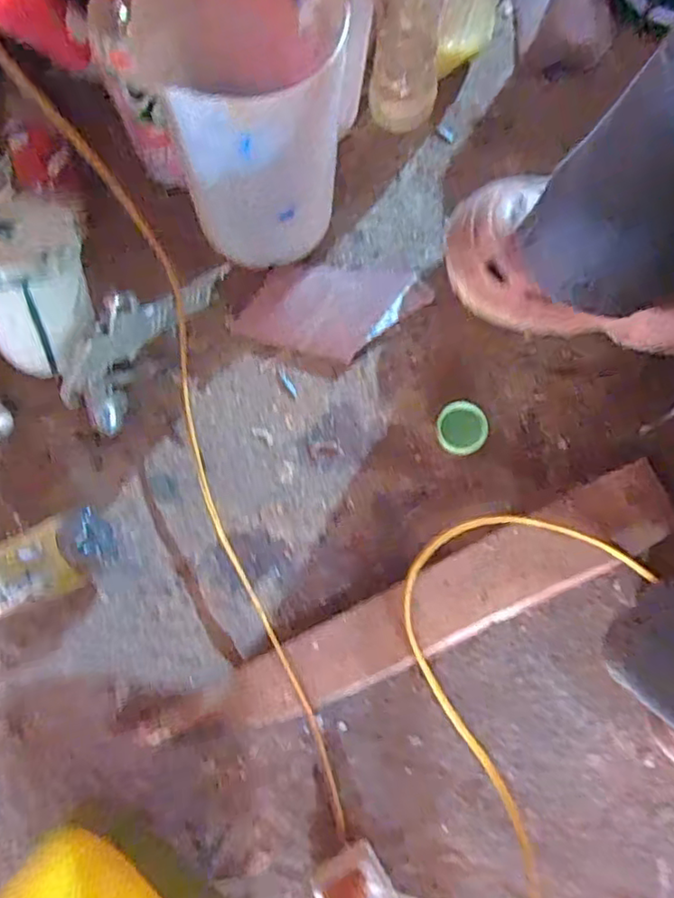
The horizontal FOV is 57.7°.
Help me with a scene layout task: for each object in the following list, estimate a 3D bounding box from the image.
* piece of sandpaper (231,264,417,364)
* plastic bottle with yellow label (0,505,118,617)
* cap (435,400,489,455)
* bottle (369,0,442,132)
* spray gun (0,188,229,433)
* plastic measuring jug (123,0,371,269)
[{"bbox_3d":[-0.011,-0.129,0.543,0.133,0.017,0.094,13,79,3],"label":"piece of sandpaper"},{"bbox_3d":[-0.272,0.109,0.482,0.197,0.061,0.054,-25,80,-5],"label":"plastic bottle with yellow label"},{"bbox_3d":[0.109,-0.018,0.537,0.043,0.016,0.046,0,79,0],"label":"cap"},{"bbox_3d":[0.062,-0.362,0.512,0.064,0.203,0.054,8,79,1],"label":"bottle"},{"bbox_3d":[-0.201,-0.131,0.482,0.132,0.151,0.167,33,81,6],"label":"spray gun"},{"bbox_3d":[-0.058,-0.250,0.465,0.162,0.168,0.139,-2,80,-2],"label":"plastic measuring jug"}]

